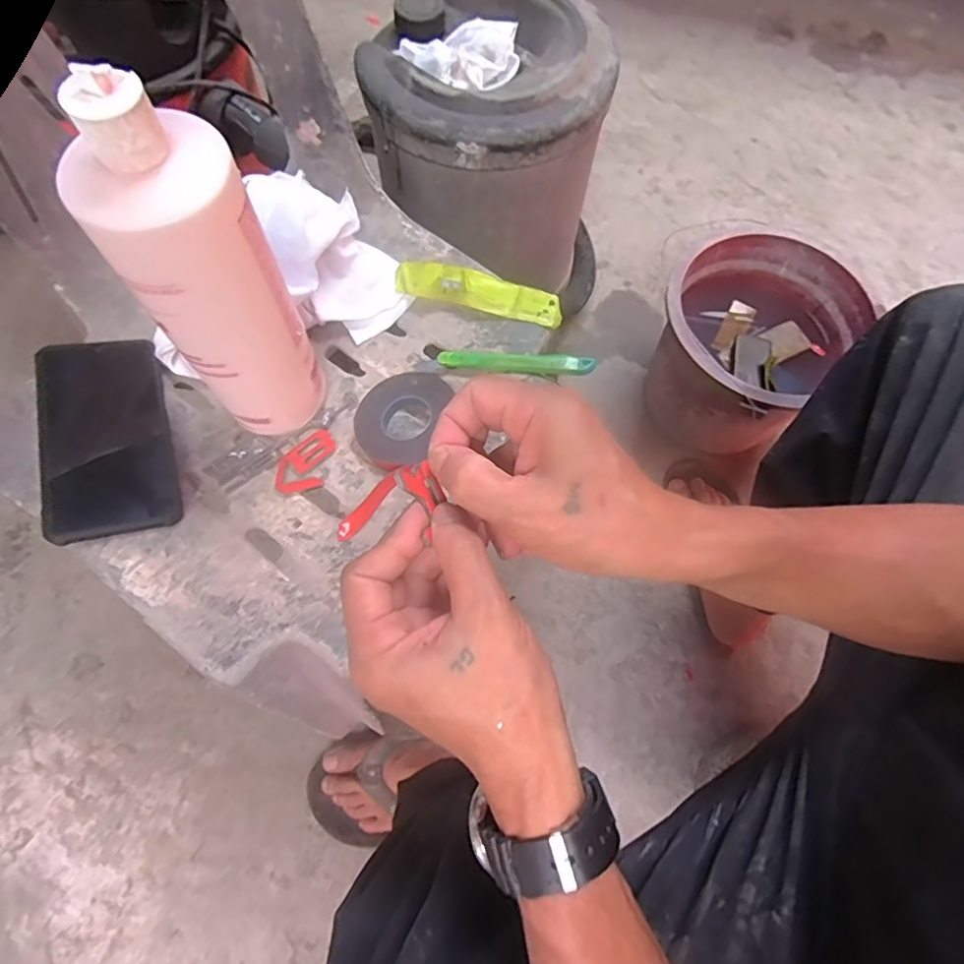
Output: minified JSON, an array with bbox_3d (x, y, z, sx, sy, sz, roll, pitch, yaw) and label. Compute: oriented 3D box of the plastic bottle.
[{"bbox_3d":[-0.158,-0.115,0.339,0.076,0.240,0.064,-25,71,-12],"label":"plastic bottle"}]

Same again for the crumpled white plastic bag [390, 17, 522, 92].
[{"bbox_3d":[-0.022,-0.491,0.630,0.137,0.031,0.091,24,69,8],"label":"crumpled white plastic bag"}]

